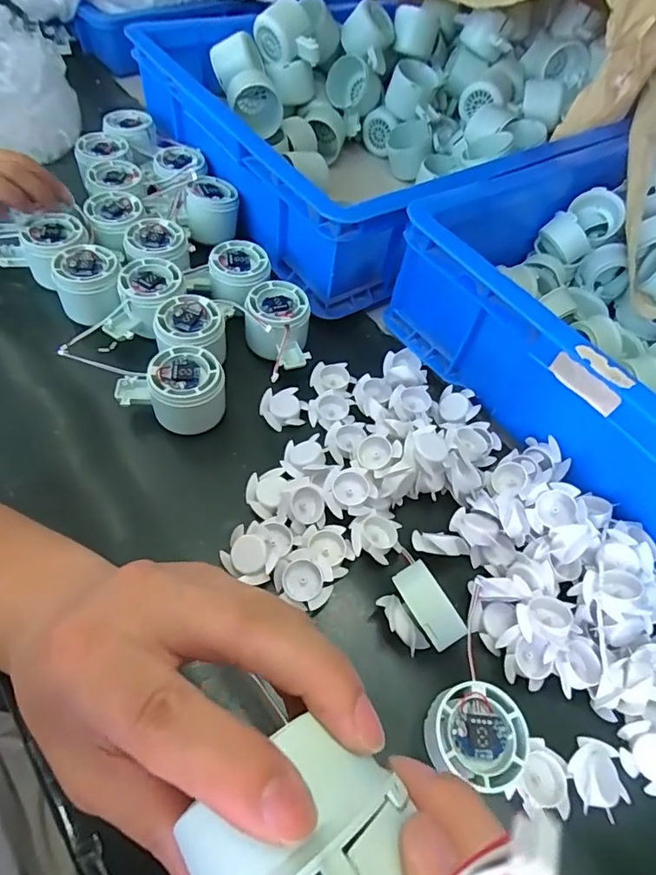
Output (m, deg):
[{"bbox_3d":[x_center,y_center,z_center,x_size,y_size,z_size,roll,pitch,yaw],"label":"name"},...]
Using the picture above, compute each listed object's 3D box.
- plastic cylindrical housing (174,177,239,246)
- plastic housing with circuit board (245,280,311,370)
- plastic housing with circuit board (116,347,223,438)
[{"bbox_3d":[-0.127,-0.248,0.545,0.061,0.050,0.065,-2,57,-9],"label":"plastic cylindrical housing"},{"bbox_3d":[-0.046,-0.101,0.463,0.056,0.043,0.077,1,57,-7],"label":"plastic housing with circuit board"},{"bbox_3d":[-0.125,-0.033,0.412,0.083,0.048,0.061,-18,61,-19],"label":"plastic housing with circuit board"}]

